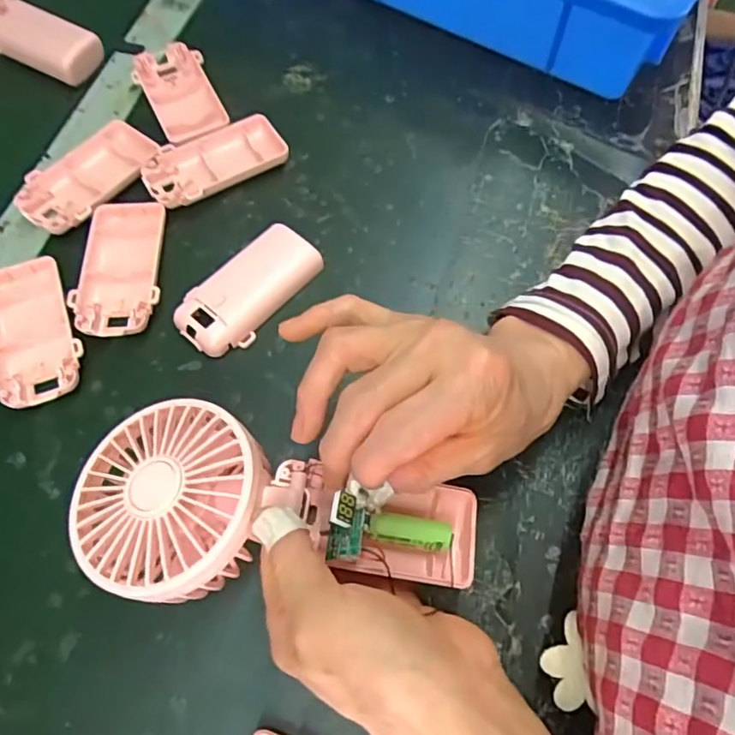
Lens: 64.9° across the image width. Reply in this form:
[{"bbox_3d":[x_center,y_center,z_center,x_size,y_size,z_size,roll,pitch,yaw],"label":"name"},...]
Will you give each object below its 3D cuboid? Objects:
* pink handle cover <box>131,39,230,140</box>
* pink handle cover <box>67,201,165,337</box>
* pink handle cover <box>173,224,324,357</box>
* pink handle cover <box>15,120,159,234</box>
[{"bbox_3d":[-0.140,-0.204,0.429,0.050,0.013,0.093,-20,68,-9],"label":"pink handle cover"},{"bbox_3d":[-0.155,-0.063,0.366,0.050,0.015,0.096,-3,66,-1],"label":"pink handle cover"},{"bbox_3d":[-0.073,-0.049,0.358,0.043,0.017,0.094,39,72,16],"label":"pink handle cover"},{"bbox_3d":[-0.191,-0.131,0.395,0.051,0.014,0.094,33,70,14],"label":"pink handle cover"}]

